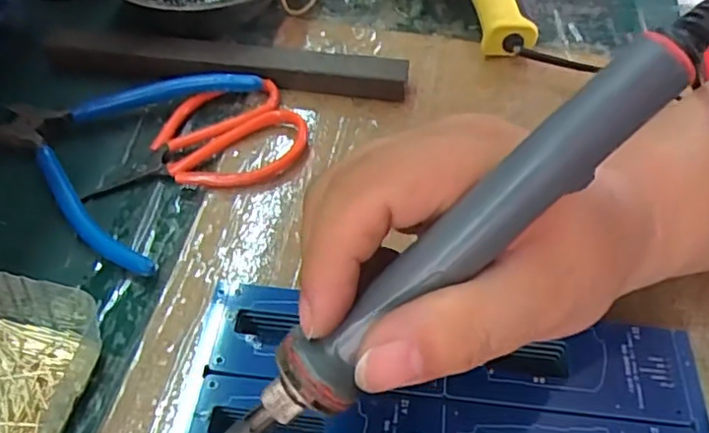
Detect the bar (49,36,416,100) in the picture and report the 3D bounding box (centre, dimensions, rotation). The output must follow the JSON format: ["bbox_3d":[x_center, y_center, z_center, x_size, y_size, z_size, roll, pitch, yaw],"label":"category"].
[{"bbox_3d":[-0.078,-0.091,0.364,0.215,0.019,0.024,7,52,4],"label":"bar"}]

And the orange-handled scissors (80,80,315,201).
[{"bbox_3d":[-0.082,-0.042,0.332,0.111,0.011,0.068,-7,53,-7],"label":"orange-handled scissors"}]

